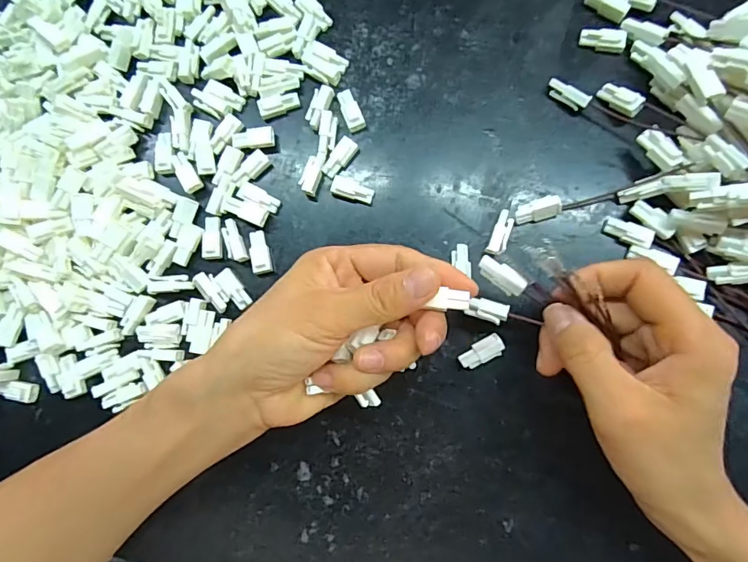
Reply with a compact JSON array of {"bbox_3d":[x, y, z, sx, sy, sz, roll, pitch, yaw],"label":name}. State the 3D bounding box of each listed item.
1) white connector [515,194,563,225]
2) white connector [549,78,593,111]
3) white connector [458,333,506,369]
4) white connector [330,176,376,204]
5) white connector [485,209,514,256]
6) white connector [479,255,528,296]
[{"bbox_3d":[0.093,-0.040,0.276,0.025,0.011,0.012,-12,83,3],"label":"white connector"},{"bbox_3d":[0.113,-0.108,0.282,0.025,0.010,0.009,37,88,8],"label":"white connector"},{"bbox_3d":[0.060,0.040,0.270,0.025,0.009,0.012,-26,82,2],"label":"white connector"},{"bbox_3d":[-0.012,-0.054,0.287,0.025,0.008,0.011,18,85,7],"label":"white connector"},{"bbox_3d":[0.072,-0.026,0.276,0.010,0.009,0.027,22,86,7],"label":"white connector"},{"bbox_3d":[0.064,-0.003,0.242,0.025,0.004,0.011,41,88,7],"label":"white connector"}]

